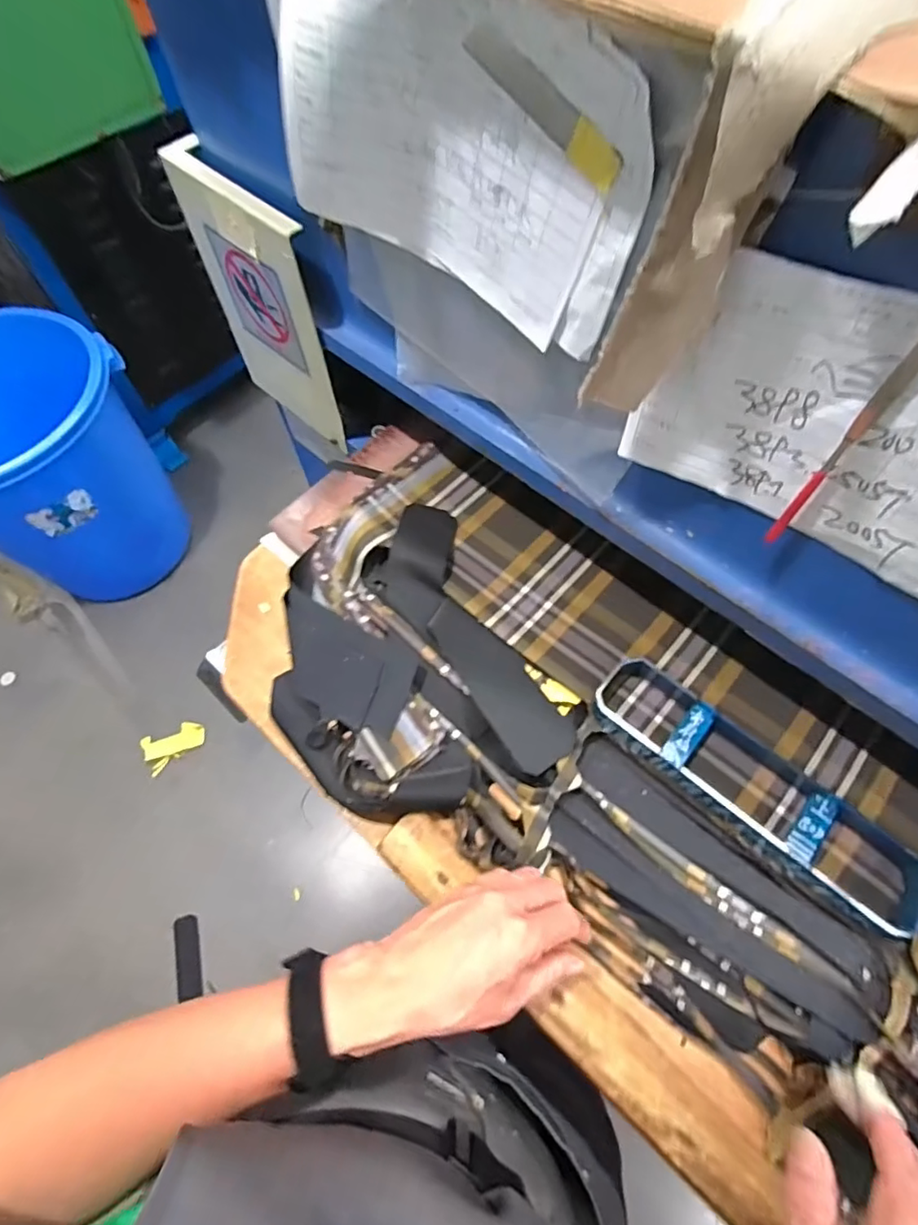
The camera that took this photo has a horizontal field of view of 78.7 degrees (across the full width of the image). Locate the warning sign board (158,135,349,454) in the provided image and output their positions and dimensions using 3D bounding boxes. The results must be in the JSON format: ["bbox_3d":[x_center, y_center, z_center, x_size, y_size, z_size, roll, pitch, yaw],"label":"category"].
[{"bbox_3d":[-0.212,-0.324,0.618,0.030,0.260,0.184,-38,69,-18],"label":"warning sign board"}]

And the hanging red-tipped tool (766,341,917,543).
[{"bbox_3d":[0.202,-0.091,0.285,0.013,0.168,0.010,34,67,16],"label":"hanging red-tipped tool"}]

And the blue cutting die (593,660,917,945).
[{"bbox_3d":[0.227,0.129,0.429,0.262,0.028,0.069,37,68,17],"label":"blue cutting die"}]

